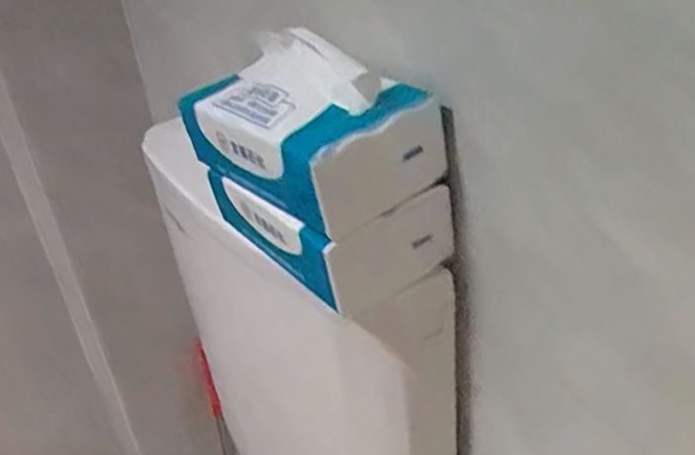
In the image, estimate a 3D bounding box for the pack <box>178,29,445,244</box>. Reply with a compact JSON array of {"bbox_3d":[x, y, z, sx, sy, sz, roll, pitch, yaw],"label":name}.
[{"bbox_3d":[-0.029,-0.070,0.432,0.091,0.084,0.159,-26,36,-29],"label":"pack"}]

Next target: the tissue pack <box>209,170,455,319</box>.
[{"bbox_3d":[-0.016,-0.010,0.469,0.096,0.057,0.153,-24,34,-25],"label":"tissue pack"}]

